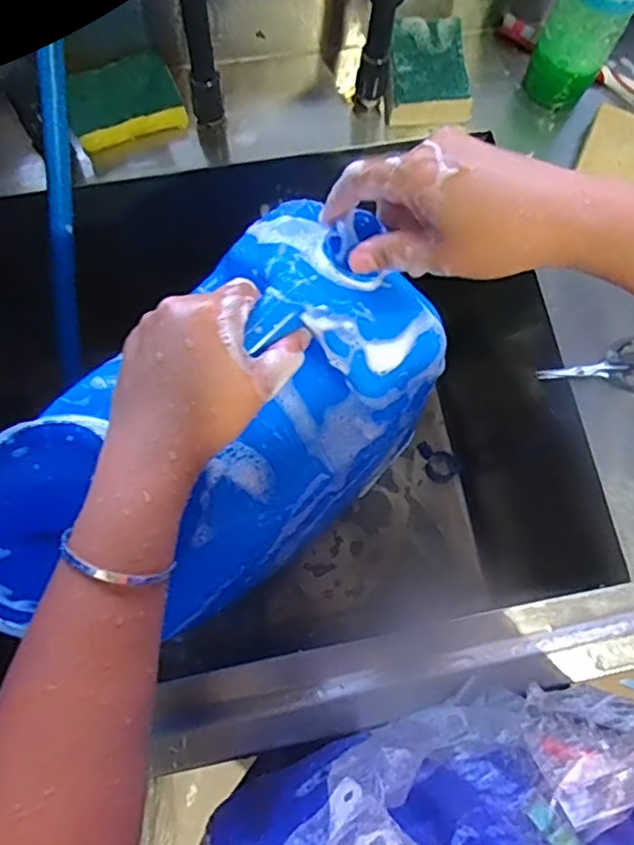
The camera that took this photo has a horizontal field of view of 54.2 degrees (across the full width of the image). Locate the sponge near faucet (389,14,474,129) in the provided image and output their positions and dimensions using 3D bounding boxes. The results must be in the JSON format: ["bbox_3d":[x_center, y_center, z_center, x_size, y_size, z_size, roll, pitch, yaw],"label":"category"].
[{"bbox_3d":[0.106,-0.327,0.579,0.071,0.031,0.099,2,73,-1],"label":"sponge near faucet"}]

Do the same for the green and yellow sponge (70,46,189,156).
[{"bbox_3d":[-0.170,-0.283,0.551,0.096,0.034,0.060,-22,75,-8],"label":"green and yellow sponge"}]

